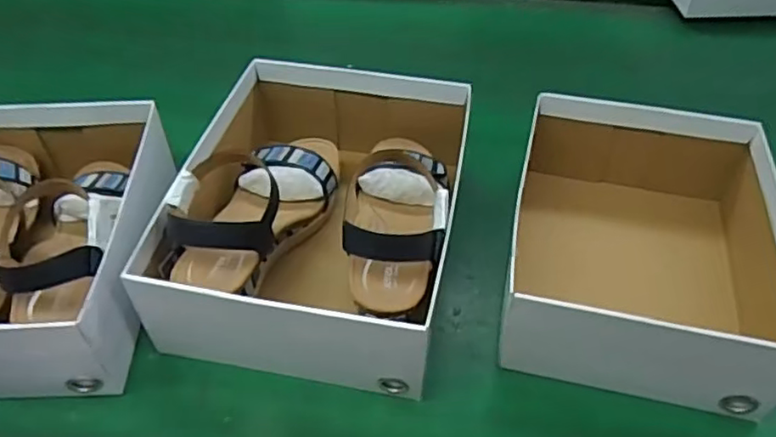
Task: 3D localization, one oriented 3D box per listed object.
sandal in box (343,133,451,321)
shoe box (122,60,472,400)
[{"bbox_3d":[0.010,-0.013,0.554,0.087,0.094,0.236,2,45,3],"label":"sandal in box"},{"bbox_3d":[-0.059,-0.015,0.588,0.243,0.132,0.318,7,45,7],"label":"shoe box"}]

